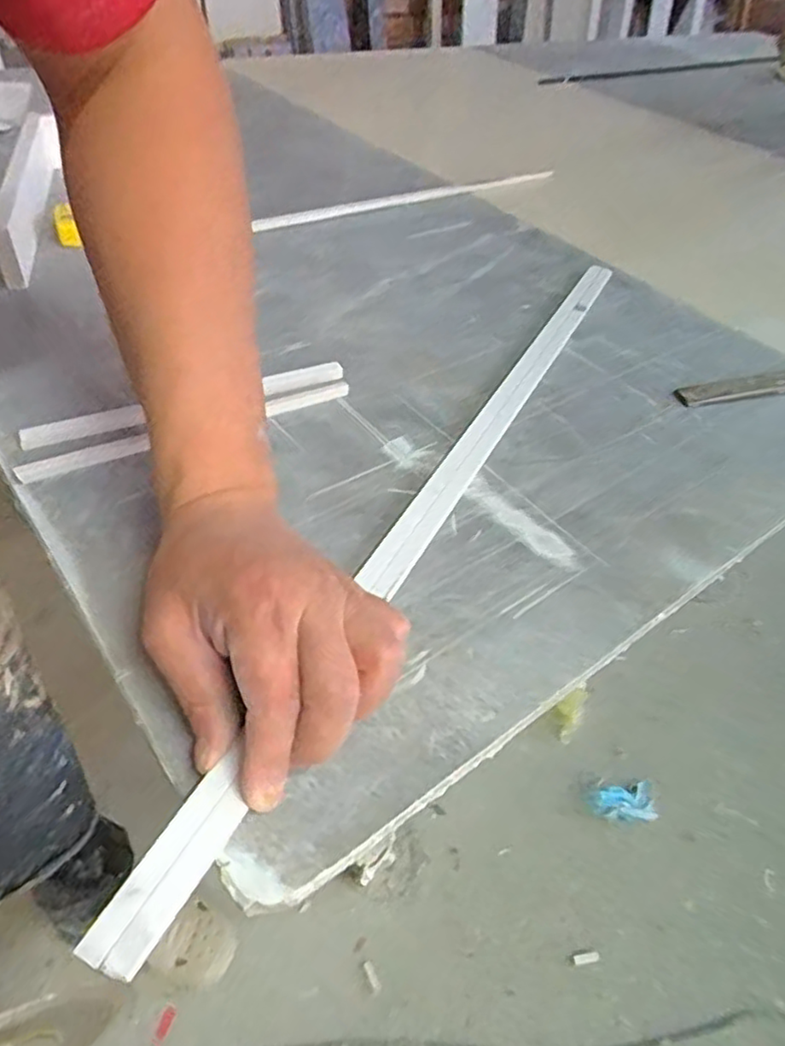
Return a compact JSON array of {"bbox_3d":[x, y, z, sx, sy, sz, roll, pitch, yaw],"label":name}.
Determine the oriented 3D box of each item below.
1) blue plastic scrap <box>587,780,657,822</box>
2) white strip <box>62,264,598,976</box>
[{"bbox_3d":[0.376,0.454,1.066,0.118,0.034,0.064,-8,49,-17],"label":"blue plastic scrap"},{"bbox_3d":[0.022,-0.010,0.376,0.022,0.010,0.518,24,52,18],"label":"white strip"}]

